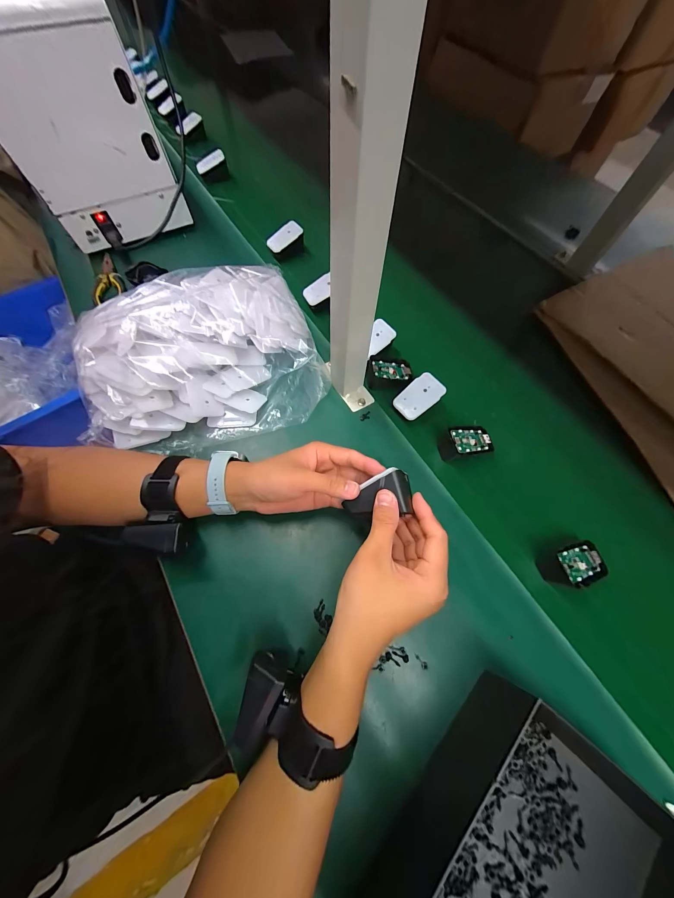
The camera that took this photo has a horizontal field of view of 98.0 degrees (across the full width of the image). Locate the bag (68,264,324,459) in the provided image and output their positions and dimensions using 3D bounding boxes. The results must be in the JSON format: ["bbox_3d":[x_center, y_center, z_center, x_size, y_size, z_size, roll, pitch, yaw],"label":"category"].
[{"bbox_3d":[-0.205,-0.151,0.431,0.334,0.088,0.292,-17,68,-6],"label":"bag"}]

